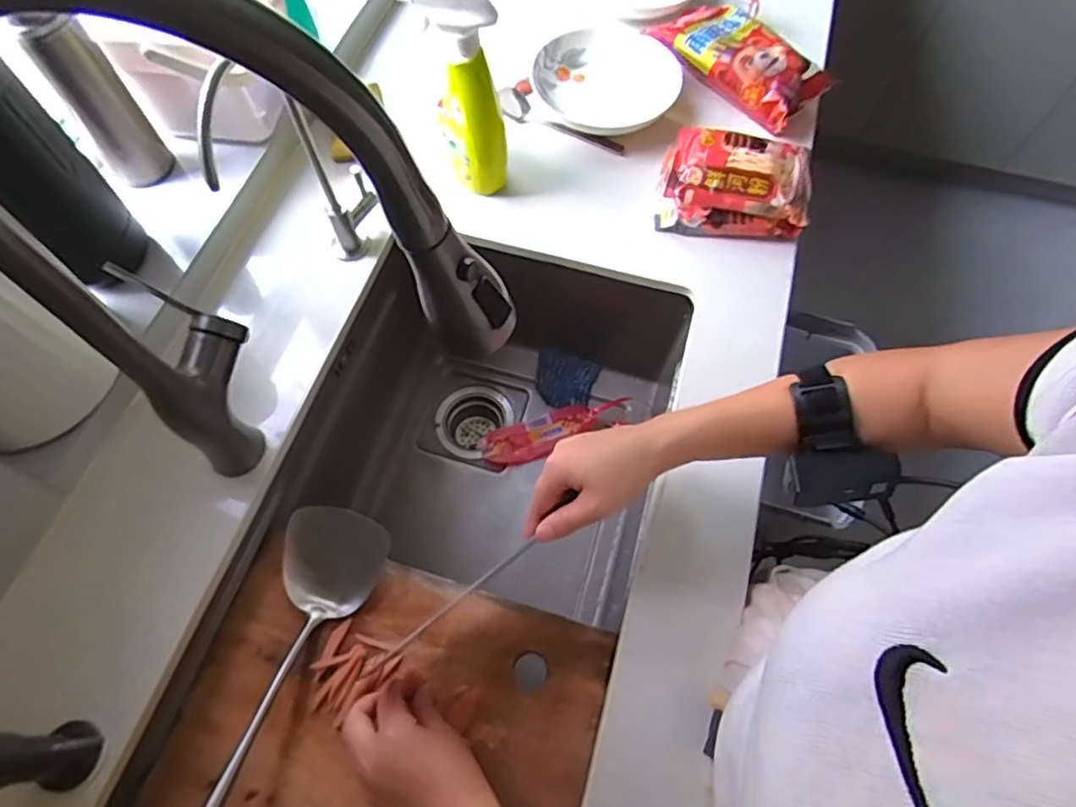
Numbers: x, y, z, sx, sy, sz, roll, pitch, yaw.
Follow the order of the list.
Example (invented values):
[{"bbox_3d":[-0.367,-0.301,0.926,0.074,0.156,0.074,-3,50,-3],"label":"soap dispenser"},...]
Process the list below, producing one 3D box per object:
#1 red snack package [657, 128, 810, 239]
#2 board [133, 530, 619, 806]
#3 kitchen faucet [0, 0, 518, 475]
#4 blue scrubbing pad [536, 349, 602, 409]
[{"bbox_3d":[0.219,-0.244,0.682,0.158,0.053,0.119,9,65,3],"label":"red snack package"},{"bbox_3d":[-0.129,0.270,0.518,0.341,0.011,0.246,16,66,6],"label":"board"},{"bbox_3d":[-0.154,-0.076,0.374,0.265,0.395,0.078,-3,65,-2],"label":"kitchen faucet"},{"bbox_3d":[0.034,-0.029,0.826,0.082,0.020,0.072,19,66,8],"label":"blue scrubbing pad"}]

